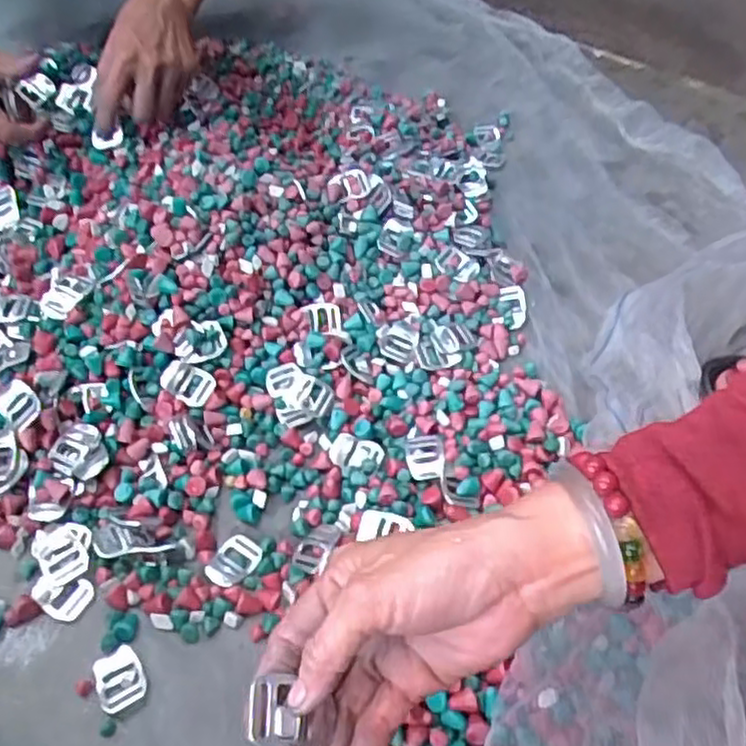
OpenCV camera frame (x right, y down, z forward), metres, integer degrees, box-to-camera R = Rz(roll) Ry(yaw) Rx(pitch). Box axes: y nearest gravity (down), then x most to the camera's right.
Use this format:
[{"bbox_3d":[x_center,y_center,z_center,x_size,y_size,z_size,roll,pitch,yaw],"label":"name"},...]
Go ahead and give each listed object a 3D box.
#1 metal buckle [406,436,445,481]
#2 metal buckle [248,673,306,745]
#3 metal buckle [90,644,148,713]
[{"bbox_3d":[0.040,0.062,0.544,0.028,0.004,0.038,0,53,-5],"label":"metal buckle"},{"bbox_3d":[-0.039,0.138,0.294,0.022,0.007,0.024,-2,52,-6],"label":"metal buckle"},{"bbox_3d":[-0.159,0.191,0.449,0.029,0.004,0.037,-22,58,-20],"label":"metal buckle"}]

